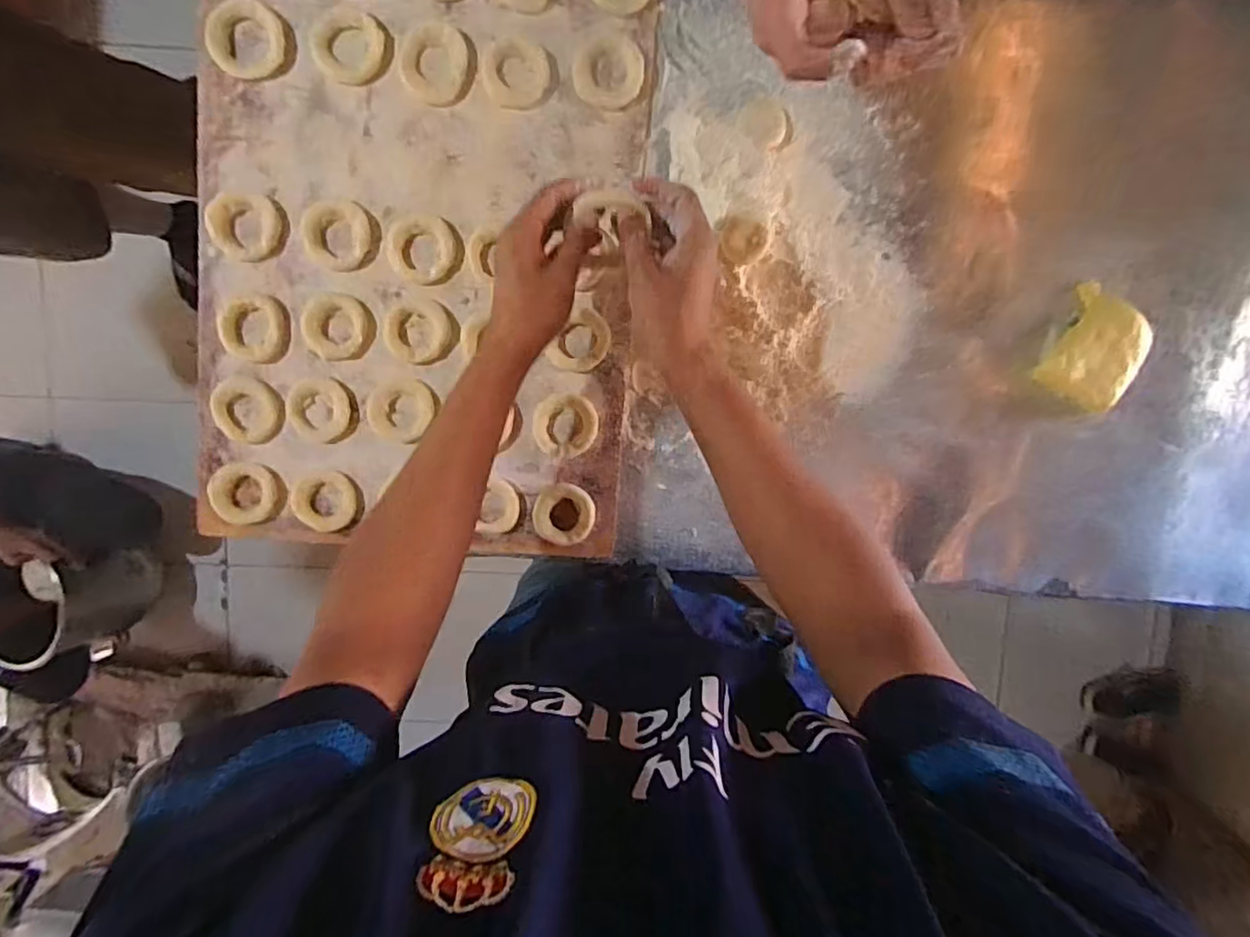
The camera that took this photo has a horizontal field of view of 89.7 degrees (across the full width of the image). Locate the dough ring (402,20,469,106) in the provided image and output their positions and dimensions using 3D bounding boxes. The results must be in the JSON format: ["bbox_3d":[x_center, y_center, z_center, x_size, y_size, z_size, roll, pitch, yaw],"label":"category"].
[{"bbox_3d":[-0.180,-0.384,0.597,0.062,0.011,0.068,0,97,-3],"label":"dough ring"}]

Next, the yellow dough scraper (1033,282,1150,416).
[{"bbox_3d":[0.484,-0.121,0.639,0.084,0.032,0.111,26,96,-6],"label":"yellow dough scraper"}]

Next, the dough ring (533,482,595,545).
[{"bbox_3d":[-0.063,0.048,0.651,0.062,0.011,0.062,0,97,-3],"label":"dough ring"}]

